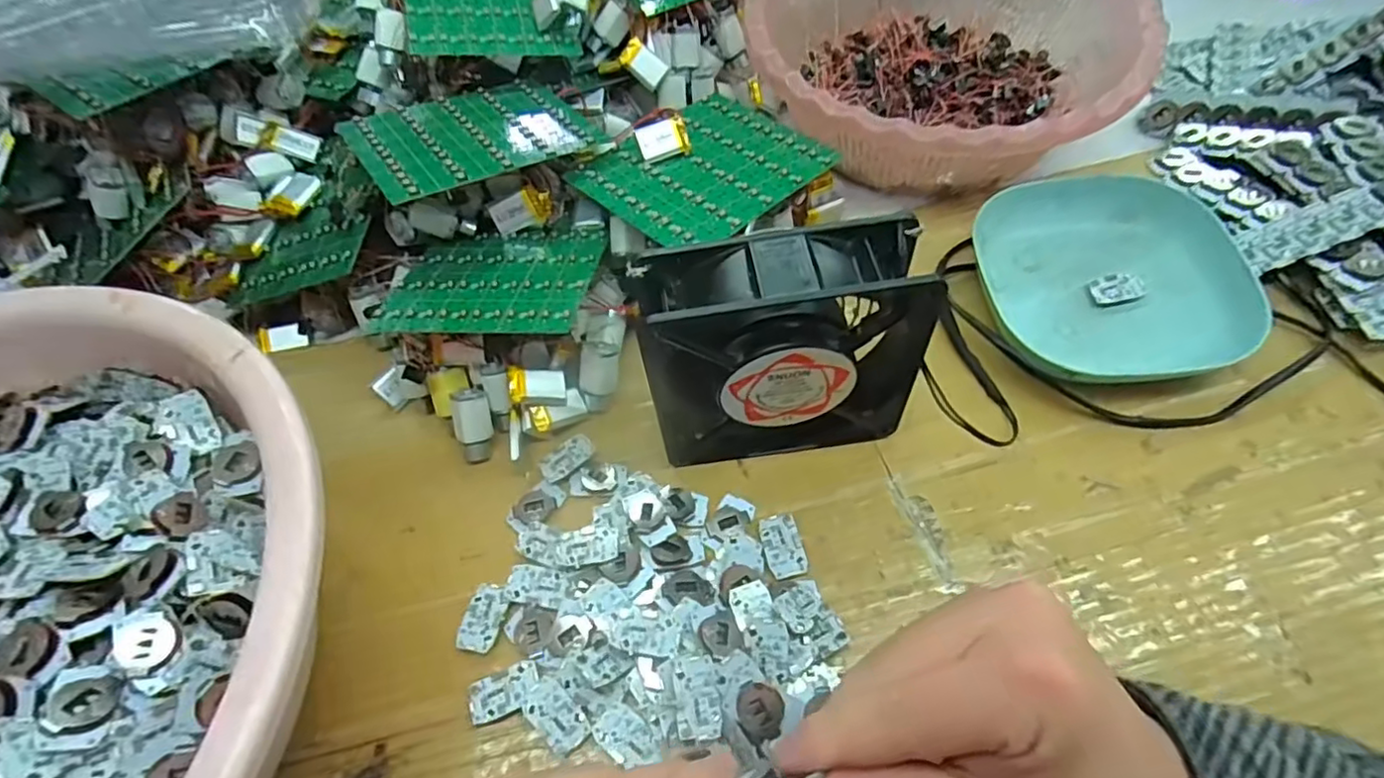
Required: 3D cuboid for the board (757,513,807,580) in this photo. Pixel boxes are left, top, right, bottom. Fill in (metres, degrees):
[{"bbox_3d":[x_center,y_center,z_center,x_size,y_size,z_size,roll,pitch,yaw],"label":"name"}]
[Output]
[{"bbox_3d":[0.043,0.075,0.300,0.018,0.005,0.029,-13,57,-5],"label":"board"}]

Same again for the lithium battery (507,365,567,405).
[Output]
[{"bbox_3d":[-0.081,-0.002,0.334,0.031,0.004,0.019,5,72,-34],"label":"lithium battery"}]

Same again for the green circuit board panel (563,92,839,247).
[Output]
[{"bbox_3d":[0.008,-0.131,0.370,0.126,0.004,0.103,-39,61,-24],"label":"green circuit board panel"}]

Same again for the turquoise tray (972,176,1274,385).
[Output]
[{"bbox_3d":[0.230,-0.066,0.358,0.130,0.027,0.144,-3,56,2],"label":"turquoise tray"}]

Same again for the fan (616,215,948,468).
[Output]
[{"bbox_3d":[0.040,-0.016,0.287,0.123,0.121,0.038,-6,56,0],"label":"fan"}]

